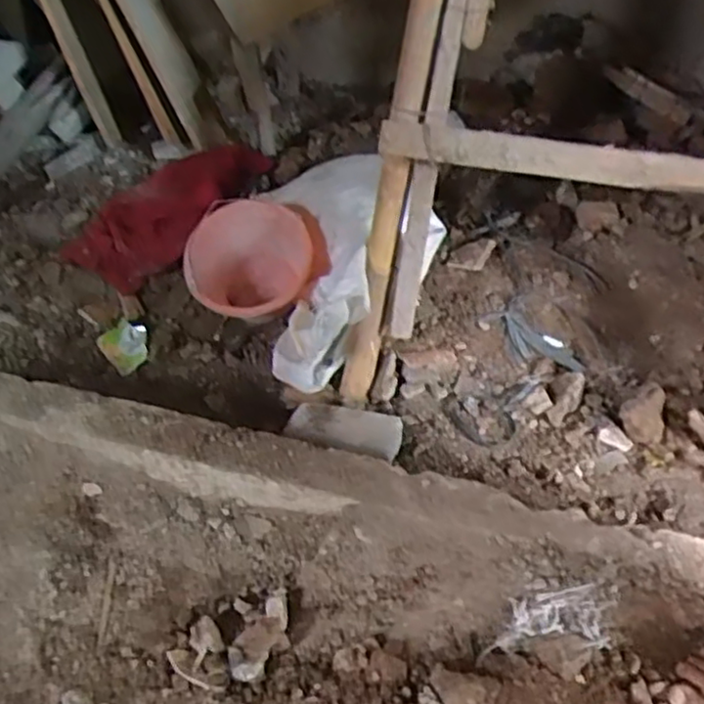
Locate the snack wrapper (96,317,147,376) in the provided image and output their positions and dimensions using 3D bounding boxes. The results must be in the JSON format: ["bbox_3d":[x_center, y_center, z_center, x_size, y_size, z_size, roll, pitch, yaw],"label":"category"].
[{"bbox_3d":[-0.464,-0.010,1.428,0.099,0.027,0.103,-29,79,0],"label":"snack wrapper"}]

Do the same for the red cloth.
[{"bbox_3d":[-0.410,-0.336,1.588,0.309,0.133,0.475,13,46,18],"label":"red cloth"}]

